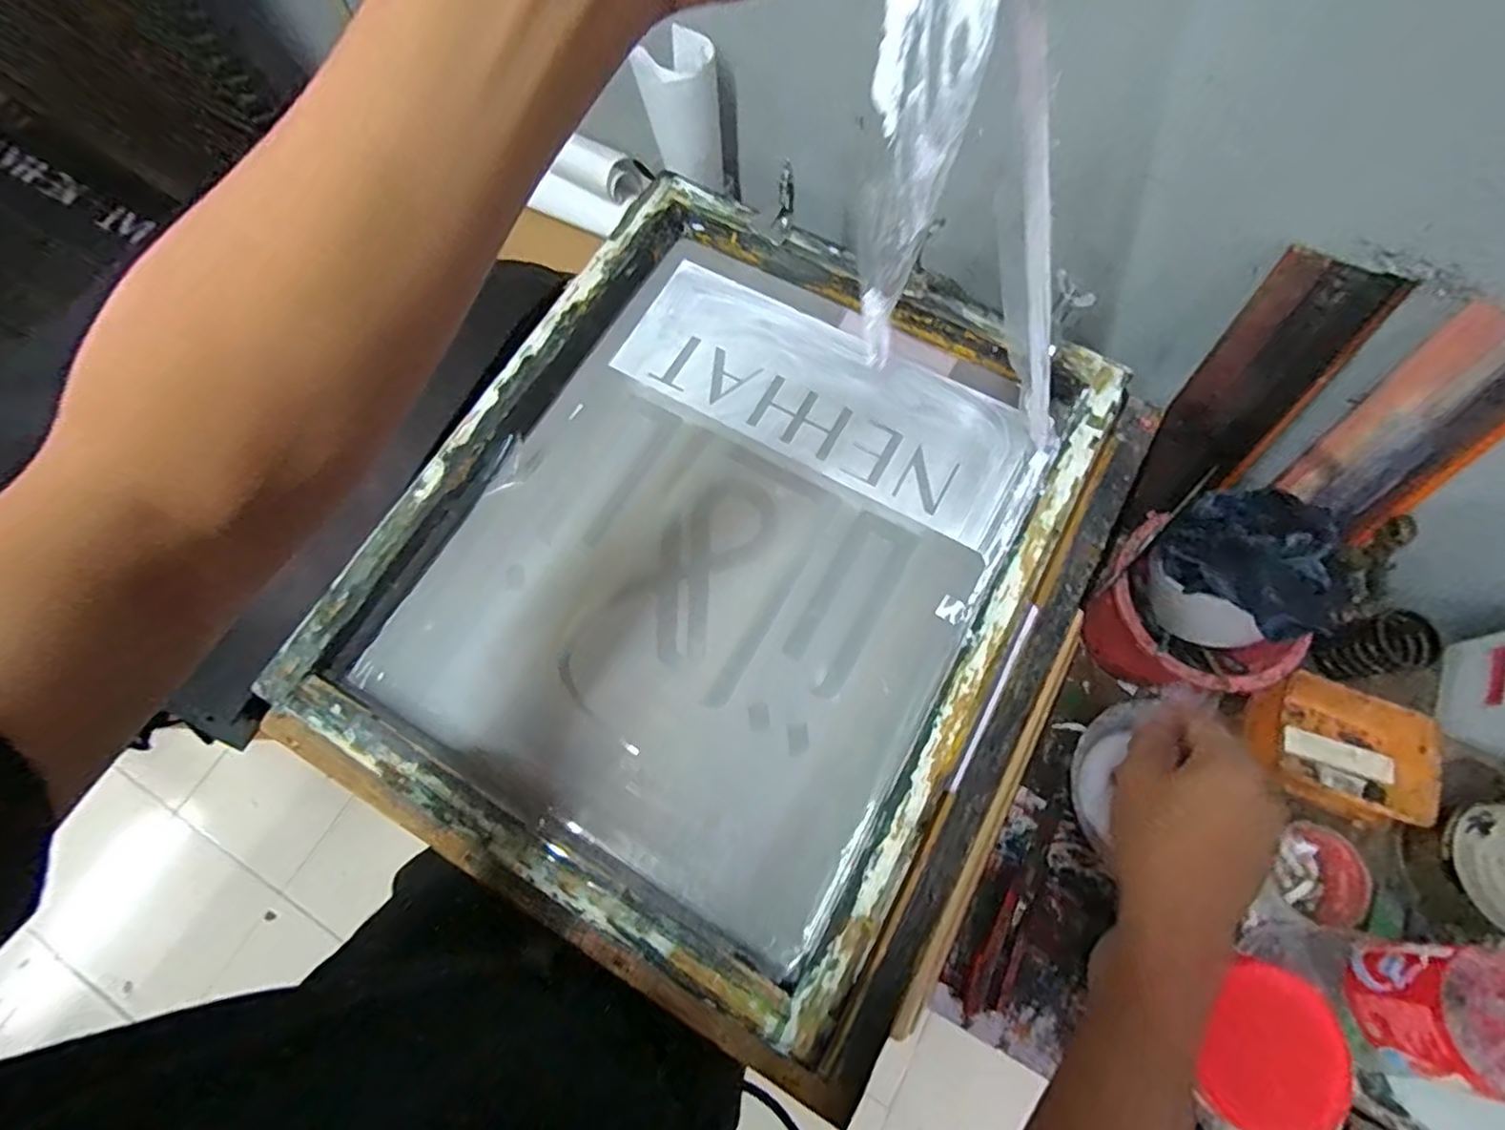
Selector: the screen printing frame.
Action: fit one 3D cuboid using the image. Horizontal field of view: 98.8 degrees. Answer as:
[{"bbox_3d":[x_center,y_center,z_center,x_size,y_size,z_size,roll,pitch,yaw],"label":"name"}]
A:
[{"bbox_3d":[-0.016,-0.017,0.511,0.485,0.047,0.555,28,75,10],"label":"screen printing frame"}]

